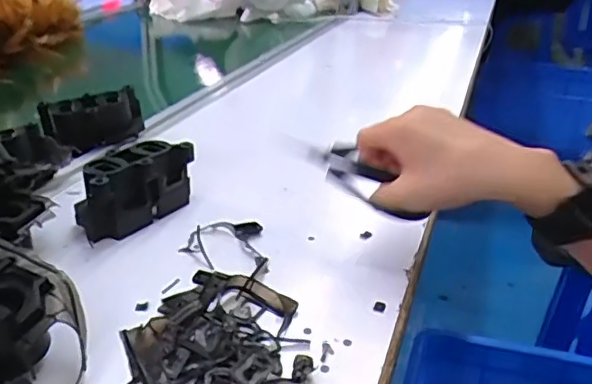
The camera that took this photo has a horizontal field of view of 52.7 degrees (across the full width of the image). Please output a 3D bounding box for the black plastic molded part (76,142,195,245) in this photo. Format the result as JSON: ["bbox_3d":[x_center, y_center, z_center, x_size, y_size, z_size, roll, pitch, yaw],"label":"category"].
[{"bbox_3d":[-0.124,-0.004,0.456,0.043,0.051,0.099,18,31,31],"label":"black plastic molded part"}]

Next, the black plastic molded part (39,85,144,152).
[{"bbox_3d":[-0.204,-0.073,0.600,0.095,0.049,0.035,-9,26,-19],"label":"black plastic molded part"}]

